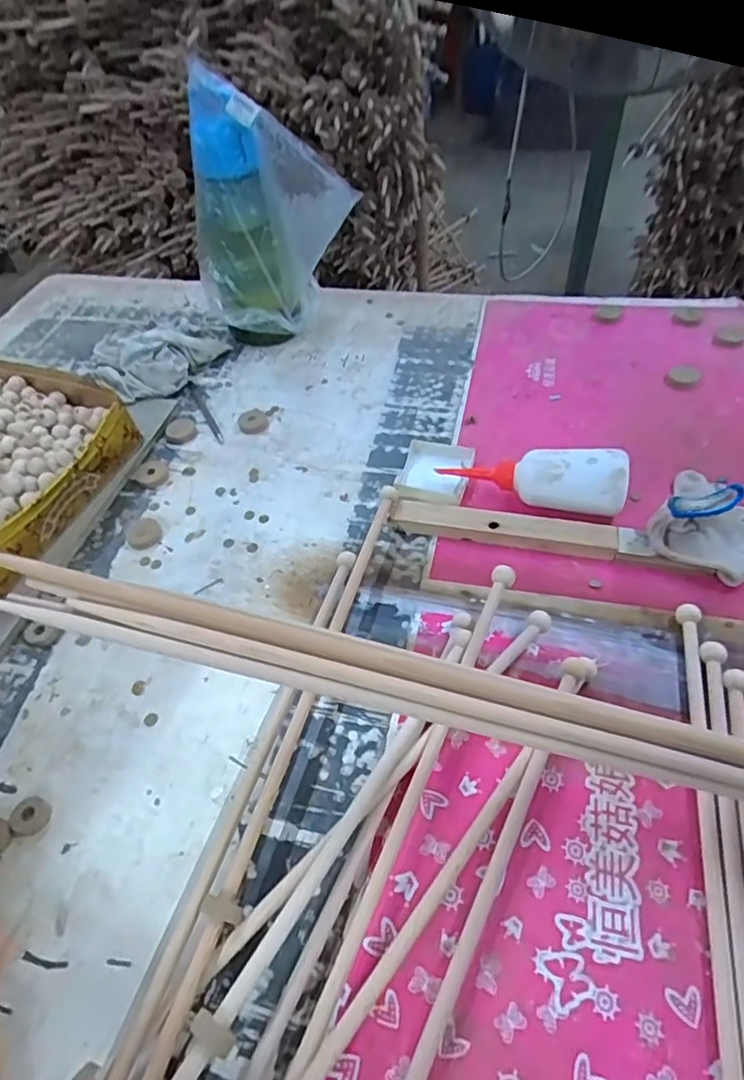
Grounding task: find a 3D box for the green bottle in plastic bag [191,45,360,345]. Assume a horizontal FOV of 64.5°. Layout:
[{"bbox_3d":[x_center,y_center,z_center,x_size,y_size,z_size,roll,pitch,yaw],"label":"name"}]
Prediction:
[{"bbox_3d":[-0.119,-0.384,0.740,0.195,0.289,0.097,5,49,8],"label":"green bottle in plastic bag"}]

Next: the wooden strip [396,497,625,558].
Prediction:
[{"bbox_3d":[0.126,-0.013,0.575,0.209,0.022,0.033,9,50,12],"label":"wooden strip"}]

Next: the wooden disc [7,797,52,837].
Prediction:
[{"bbox_3d":[-0.252,0.204,0.435,0.025,0.009,0.025,-2,49,2],"label":"wooden disc"}]

